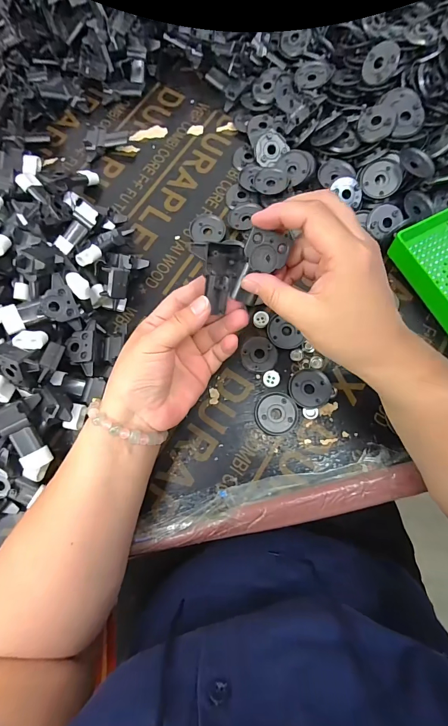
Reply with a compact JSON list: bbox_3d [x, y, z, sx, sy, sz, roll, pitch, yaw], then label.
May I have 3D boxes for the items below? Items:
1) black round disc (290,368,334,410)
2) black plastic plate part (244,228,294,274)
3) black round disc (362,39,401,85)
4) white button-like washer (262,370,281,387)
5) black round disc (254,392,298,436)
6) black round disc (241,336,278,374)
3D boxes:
[{"bbox_3d":[0.092,0.027,0.350,0.045,0.006,0.041,0,75,2],"label":"black round disc"},{"bbox_3d":[0.032,-0.083,0.250,0.031,0.004,0.029,9,116,-5],"label":"black plastic plate part"},{"bbox_3d":[0.186,-0.356,0.396,0.040,0.007,0.042,9,106,35],"label":"black round disc"},{"bbox_3d":[0.051,0.017,0.358,0.018,0.004,0.018,0,75,2],"label":"white button-like washer"},{"bbox_3d":[0.055,0.053,0.349,0.043,0.006,0.044,0,75,2],"label":"black round disc"},{"bbox_3d":[0.039,-0.009,0.365,0.039,0.004,0.039,0,75,2],"label":"black round disc"}]

